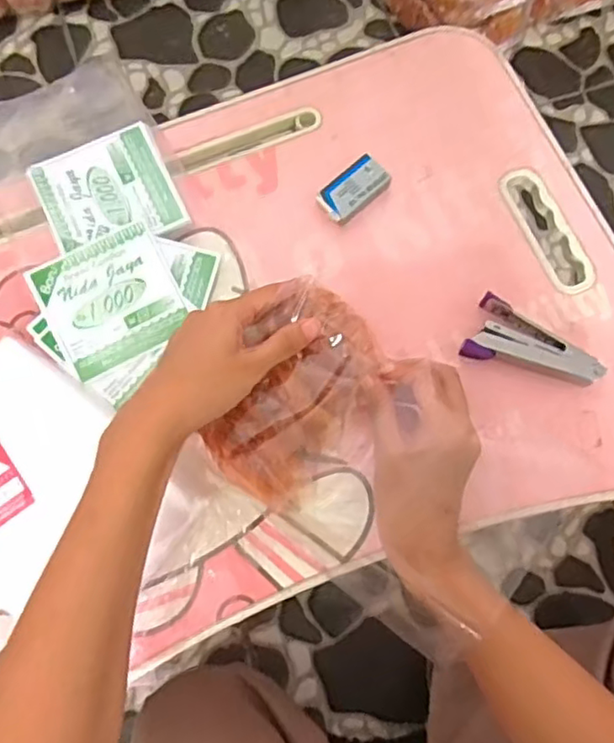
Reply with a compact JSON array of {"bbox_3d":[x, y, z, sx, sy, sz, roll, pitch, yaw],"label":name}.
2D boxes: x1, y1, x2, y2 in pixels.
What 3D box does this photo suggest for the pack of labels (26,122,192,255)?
[{"bbox_3d":[-0.145,-0.129,0.465,0.094,0.017,0.087,-23,75,-6],"label":"pack of labels"}]

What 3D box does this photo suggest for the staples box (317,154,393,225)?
[{"bbox_3d":[0.035,-0.134,0.468,0.056,0.014,0.031,-43,78,-11],"label":"staples box"}]

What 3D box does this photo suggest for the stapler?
[{"bbox_3d":[0.154,-0.015,0.428,0.087,0.018,0.043,24,75,7],"label":"stapler"}]

